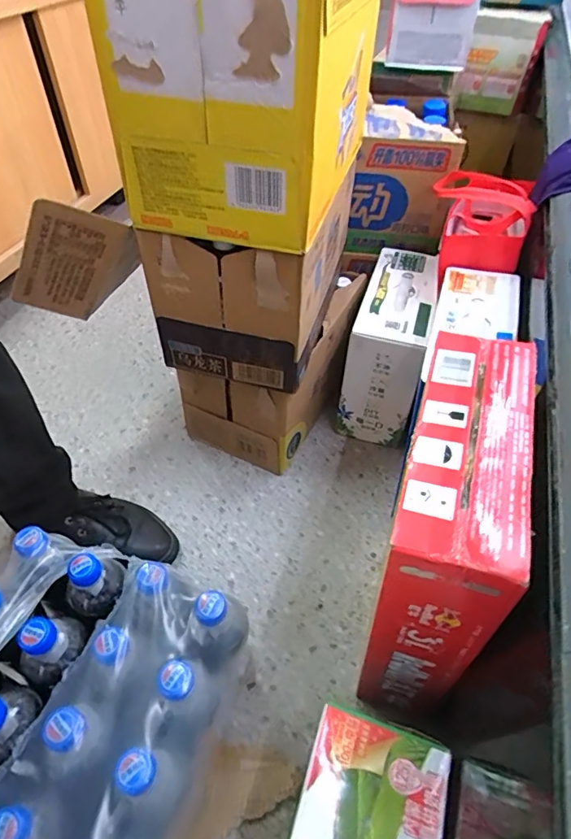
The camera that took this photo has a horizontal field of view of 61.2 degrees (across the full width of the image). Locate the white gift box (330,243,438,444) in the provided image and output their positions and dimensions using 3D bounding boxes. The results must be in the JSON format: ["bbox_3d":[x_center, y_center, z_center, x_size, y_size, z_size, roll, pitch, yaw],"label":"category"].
[{"bbox_3d":[0.192,-0.133,0.899,0.128,0.244,0.263,14,50,10],"label":"white gift box"}]

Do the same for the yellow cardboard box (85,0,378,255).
[{"bbox_3d":[-0.030,-0.372,0.537,0.213,0.227,0.284,14,50,10],"label":"yellow cardboard box"}]

